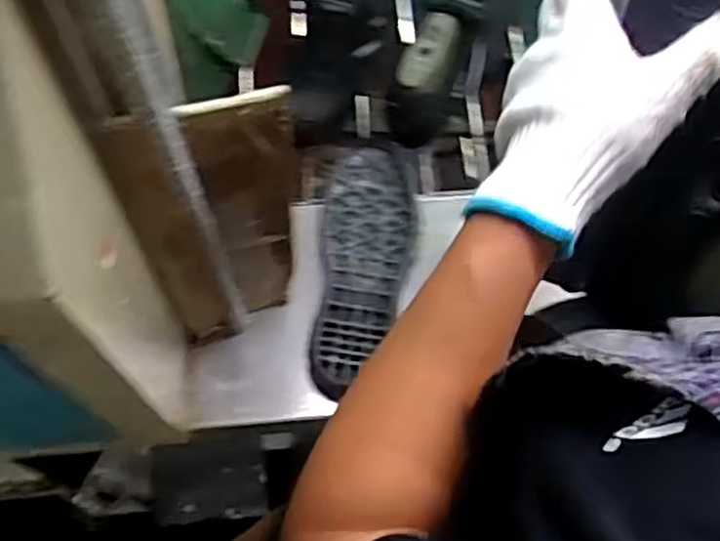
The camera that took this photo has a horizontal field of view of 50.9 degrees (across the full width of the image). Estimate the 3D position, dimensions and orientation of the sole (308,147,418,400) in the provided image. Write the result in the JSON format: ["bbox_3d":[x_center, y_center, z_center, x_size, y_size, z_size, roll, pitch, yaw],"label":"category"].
[{"bbox_3d":[0.007,-0.007,0.805,0.097,0.029,0.278,5,68,-1],"label":"sole"}]

